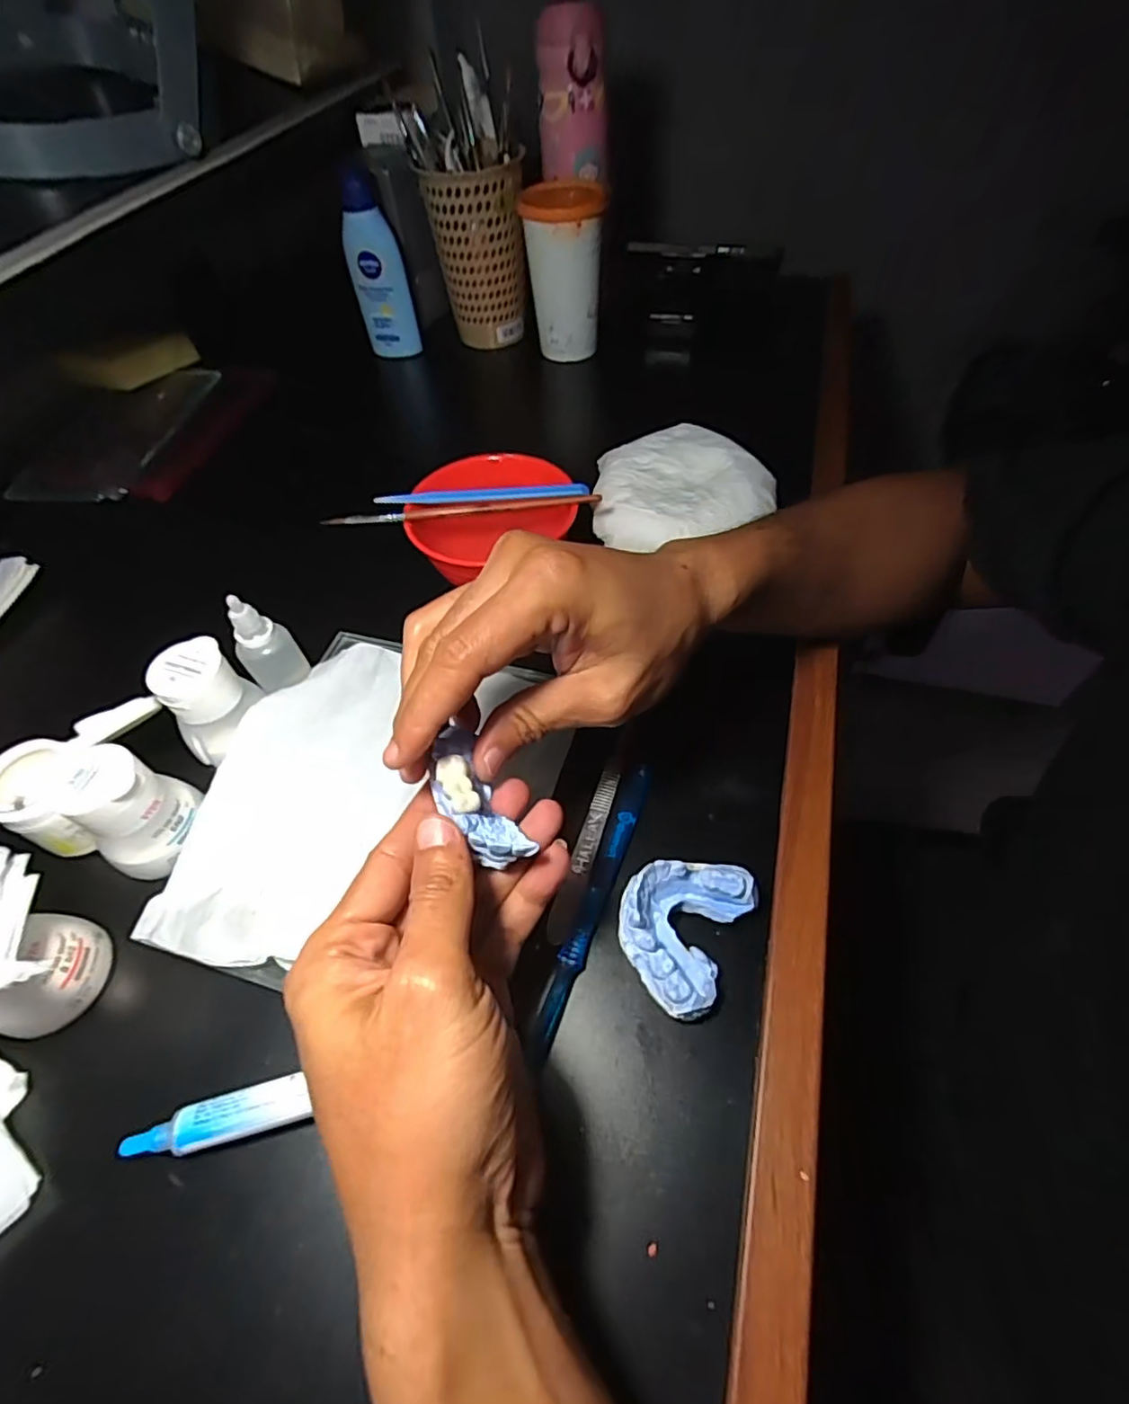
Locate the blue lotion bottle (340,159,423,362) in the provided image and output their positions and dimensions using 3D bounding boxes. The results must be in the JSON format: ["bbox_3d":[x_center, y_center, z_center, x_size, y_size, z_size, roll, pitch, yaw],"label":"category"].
[{"bbox_3d":[-0.177,-0.410,0.588,0.049,0.141,0.044,-16,55,-10],"label":"blue lotion bottle"}]

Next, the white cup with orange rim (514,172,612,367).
[{"bbox_3d":[0.001,-0.399,0.577,0.067,0.129,0.083,4,54,5],"label":"white cup with orange rim"}]

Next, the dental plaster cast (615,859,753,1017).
[{"bbox_3d":[0.051,0.098,0.276,0.049,0.025,0.067,24,58,19],"label":"dental plaster cast"}]

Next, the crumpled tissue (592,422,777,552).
[{"bbox_3d":[0.072,-0.149,0.431,0.106,0.029,0.116,-30,58,-19],"label":"crumpled tissue"}]

